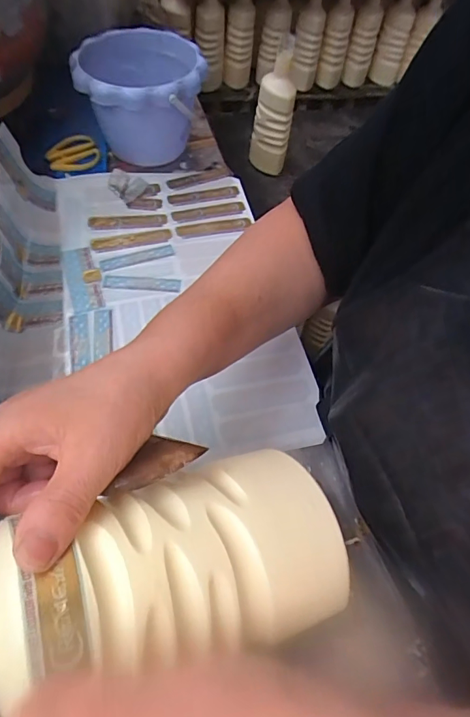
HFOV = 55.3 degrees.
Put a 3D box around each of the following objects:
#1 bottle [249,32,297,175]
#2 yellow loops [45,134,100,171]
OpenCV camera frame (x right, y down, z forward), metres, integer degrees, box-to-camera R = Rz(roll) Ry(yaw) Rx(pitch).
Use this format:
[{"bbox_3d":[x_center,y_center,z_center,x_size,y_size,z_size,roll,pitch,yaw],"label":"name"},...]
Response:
[{"bbox_3d":[0.086,-0.529,0.967,0.082,0.259,0.097,12,56,1],"label":"bottle"},{"bbox_3d":[-0.213,-0.267,0.587,0.064,0.018,0.052,-29,65,-17],"label":"yellow loops"}]

